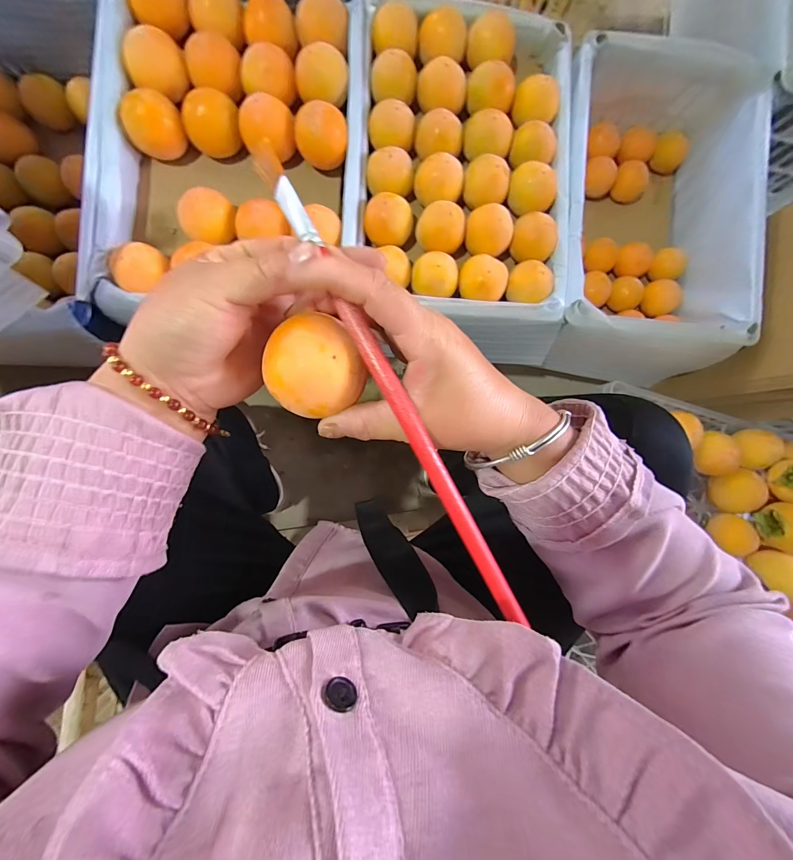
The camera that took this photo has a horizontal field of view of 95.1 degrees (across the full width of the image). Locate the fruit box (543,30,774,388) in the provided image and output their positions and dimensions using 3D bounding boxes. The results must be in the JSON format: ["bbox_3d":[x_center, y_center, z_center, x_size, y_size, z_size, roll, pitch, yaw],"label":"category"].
[{"bbox_3d":[0.379,-0.328,0.586,0.288,0.164,0.444,5,87,-5],"label":"fruit box"}]

